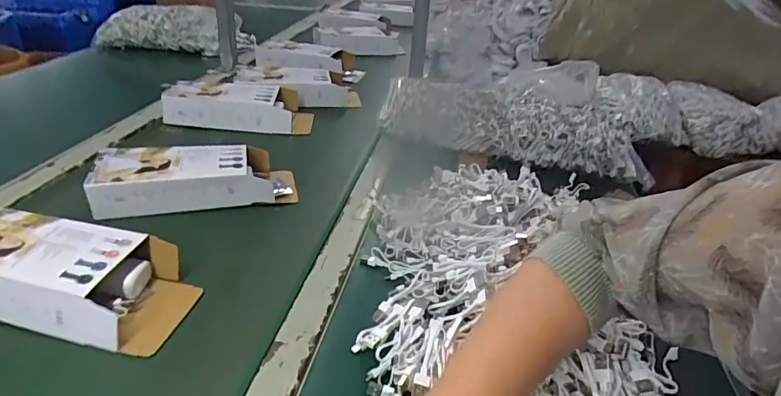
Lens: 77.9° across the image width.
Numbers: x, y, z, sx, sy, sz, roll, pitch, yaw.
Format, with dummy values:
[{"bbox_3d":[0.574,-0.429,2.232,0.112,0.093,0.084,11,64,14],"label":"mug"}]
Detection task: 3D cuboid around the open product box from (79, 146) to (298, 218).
[{"bbox_3d":[-0.261,-0.031,0.663,0.252,0.064,0.100,-8,32,-16],"label":"open product box"}]

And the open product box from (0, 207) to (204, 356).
[{"bbox_3d":[-0.325,0.074,0.481,0.259,0.060,0.107,5,31,7],"label":"open product box"}]

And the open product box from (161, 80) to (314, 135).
[{"bbox_3d":[-0.277,-0.175,0.899,0.261,0.057,0.129,5,33,-8],"label":"open product box"}]

